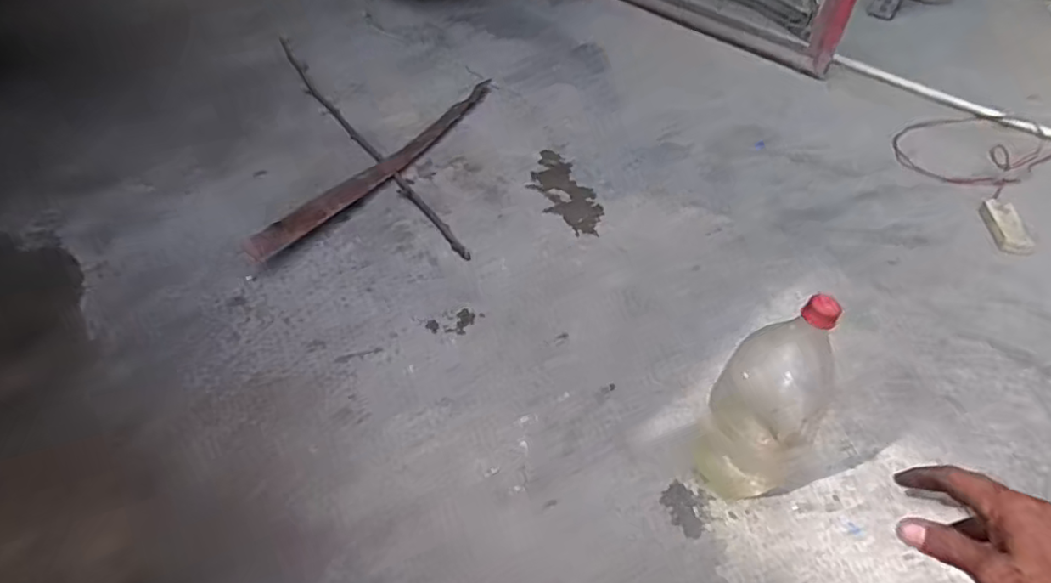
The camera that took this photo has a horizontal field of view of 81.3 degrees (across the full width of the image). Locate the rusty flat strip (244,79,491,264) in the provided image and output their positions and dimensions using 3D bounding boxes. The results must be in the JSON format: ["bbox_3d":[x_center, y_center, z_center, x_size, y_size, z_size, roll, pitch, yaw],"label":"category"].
[{"bbox_3d":[-0.252,-0.274,1.203,0.043,0.047,0.751,21,47,16],"label":"rusty flat strip"}]

